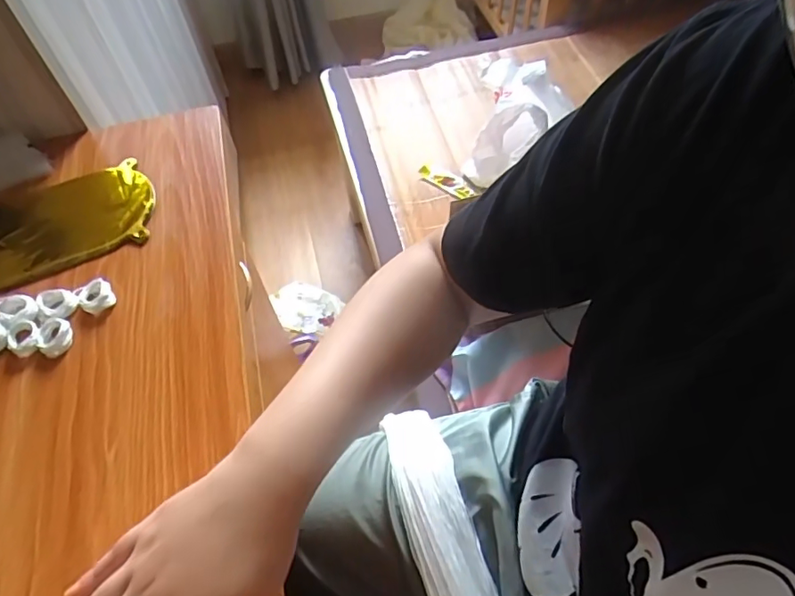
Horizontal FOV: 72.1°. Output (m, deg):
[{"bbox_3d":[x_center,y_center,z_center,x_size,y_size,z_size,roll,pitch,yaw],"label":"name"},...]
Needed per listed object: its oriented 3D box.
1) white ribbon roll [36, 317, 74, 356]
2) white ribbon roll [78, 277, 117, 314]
[{"bbox_3d":[-0.280,0.031,0.446,0.033,0.011,0.028,33,63,23],"label":"white ribbon roll"},{"bbox_3d":[-0.258,-0.002,0.468,0.028,0.012,0.028,-2,55,2],"label":"white ribbon roll"}]

